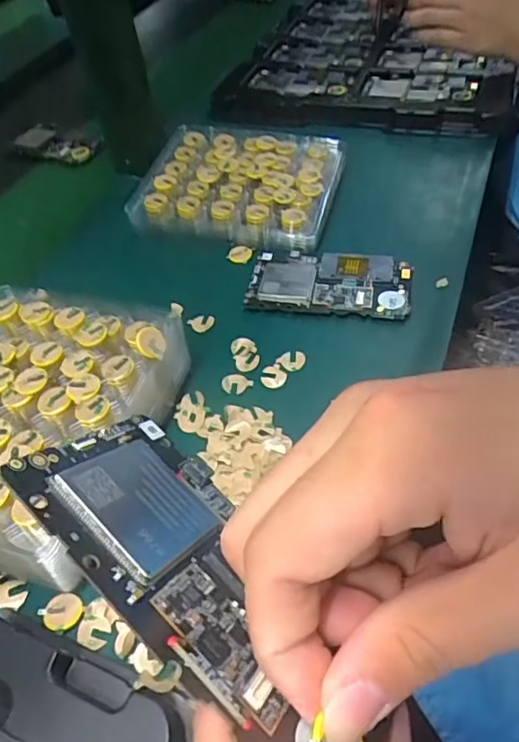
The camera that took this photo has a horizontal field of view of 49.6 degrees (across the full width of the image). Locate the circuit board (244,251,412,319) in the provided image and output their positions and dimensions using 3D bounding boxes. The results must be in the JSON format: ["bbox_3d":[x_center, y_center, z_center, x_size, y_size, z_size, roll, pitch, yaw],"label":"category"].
[{"bbox_3d":[0.056,-0.071,0.448,0.126,0.011,0.064,6,50,10],"label":"circuit board"}]

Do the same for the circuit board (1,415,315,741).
[{"bbox_3d":[-0.016,0.059,0.168,0.118,0.004,0.063,43,24,13],"label":"circuit board"}]

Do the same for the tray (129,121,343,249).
[{"bbox_3d":[-0.015,-0.181,0.528,0.173,0.033,0.149,10,51,14],"label":"tray"}]

